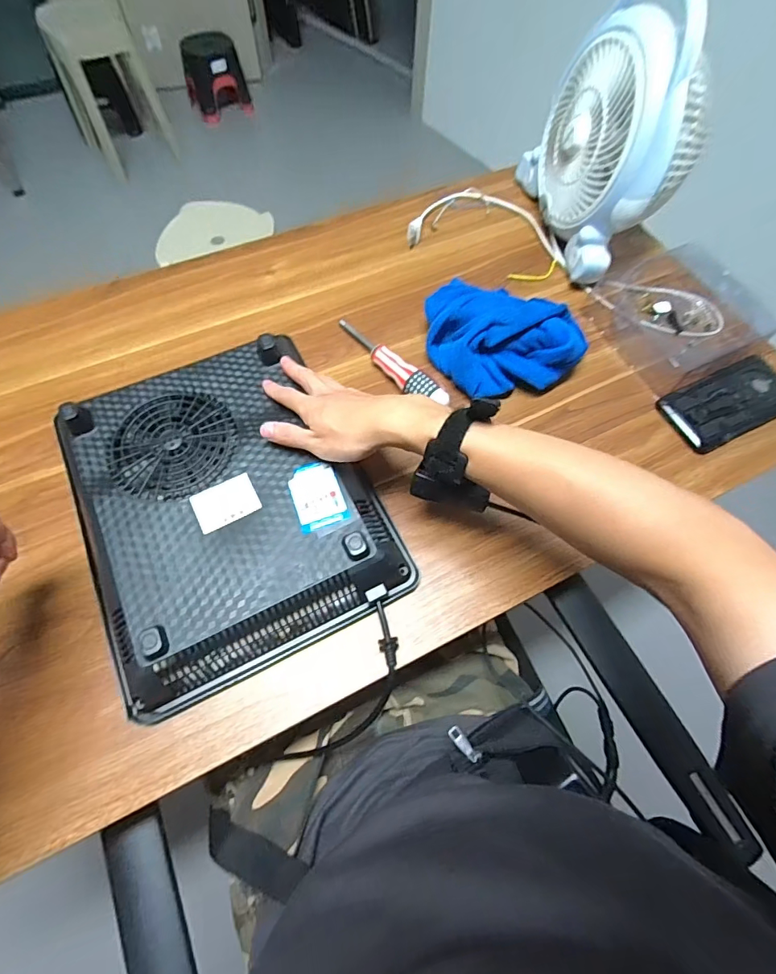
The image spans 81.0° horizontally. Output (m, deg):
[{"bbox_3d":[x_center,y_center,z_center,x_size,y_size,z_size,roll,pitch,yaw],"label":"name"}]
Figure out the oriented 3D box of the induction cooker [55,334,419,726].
[{"bbox_3d":[-0.159,0.007,0.441,0.263,0.046,0.320,-25,70,-13],"label":"induction cooker"}]

